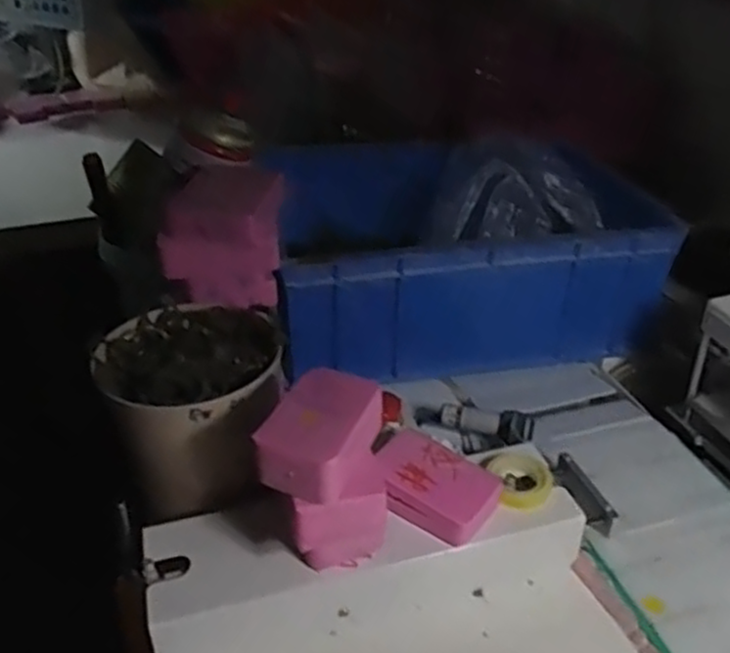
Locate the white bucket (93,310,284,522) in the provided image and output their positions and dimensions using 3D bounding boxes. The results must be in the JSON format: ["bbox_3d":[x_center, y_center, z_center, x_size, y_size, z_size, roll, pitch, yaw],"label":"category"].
[{"bbox_3d":[-0.108,0.046,0.479,0.104,0.090,0.106,-1,32,1],"label":"white bucket"}]

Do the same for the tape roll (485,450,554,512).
[{"bbox_3d":[0.098,0.095,0.469,0.038,0.011,0.044,-11,33,-14],"label":"tape roll"}]

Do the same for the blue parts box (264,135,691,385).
[{"bbox_3d":[0.077,-0.070,0.672,0.320,0.137,0.210,-8,33,-9],"label":"blue parts box"}]

